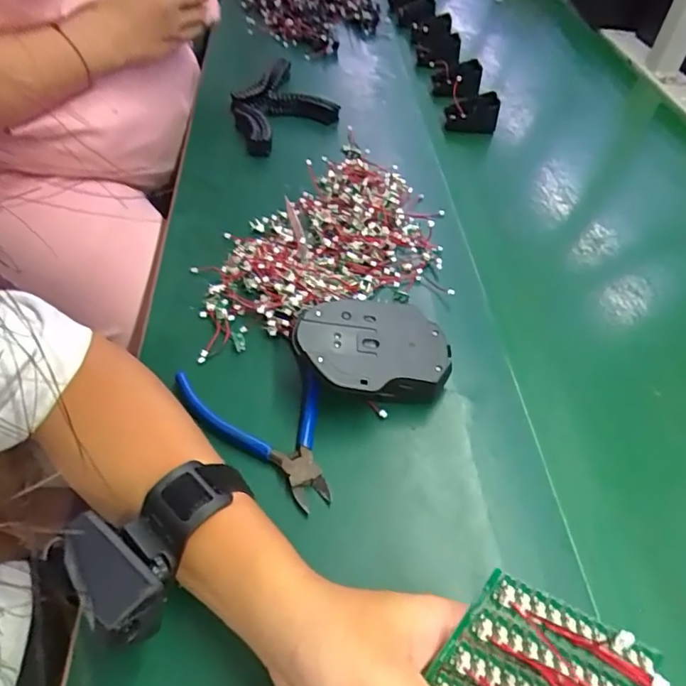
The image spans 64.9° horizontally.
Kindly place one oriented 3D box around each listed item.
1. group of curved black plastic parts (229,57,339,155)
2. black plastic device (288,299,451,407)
[{"bbox_3d":[-0.089,-0.297,0.673,0.126,0.032,0.156,-25,54,-26],"label":"group of curved black plastic parts"},{"bbox_3d":[0.020,0.009,0.400,0.111,0.035,0.074,-2,61,-14],"label":"black plastic device"}]

